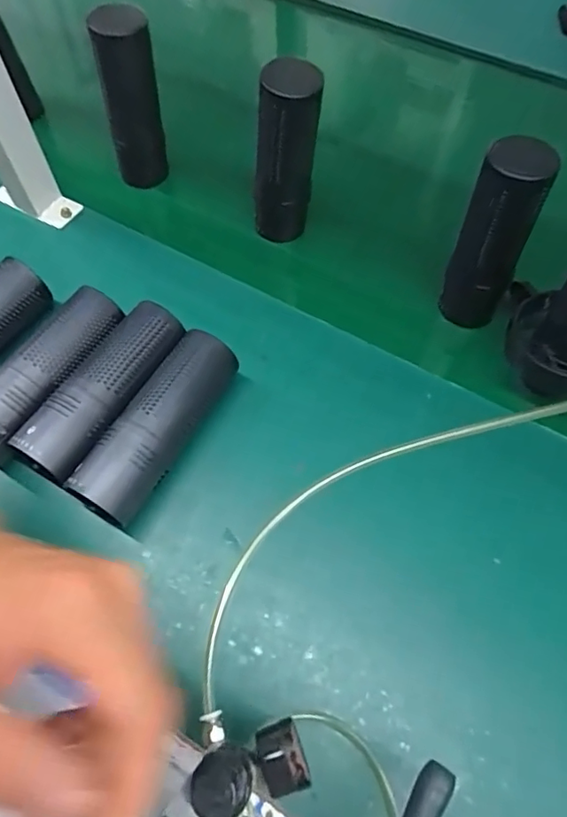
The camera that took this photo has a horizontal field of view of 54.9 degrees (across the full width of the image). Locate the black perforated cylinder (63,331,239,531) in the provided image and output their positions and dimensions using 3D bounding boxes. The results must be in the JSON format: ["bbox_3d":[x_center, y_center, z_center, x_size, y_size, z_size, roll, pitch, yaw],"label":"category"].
[{"bbox_3d":[-0.096,0.013,0.444,0.054,0.055,0.155,25,65,13],"label":"black perforated cylinder"}]

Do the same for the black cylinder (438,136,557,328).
[{"bbox_3d":[0.179,-0.148,0.469,0.054,0.167,0.058,20,64,11],"label":"black cylinder"}]

